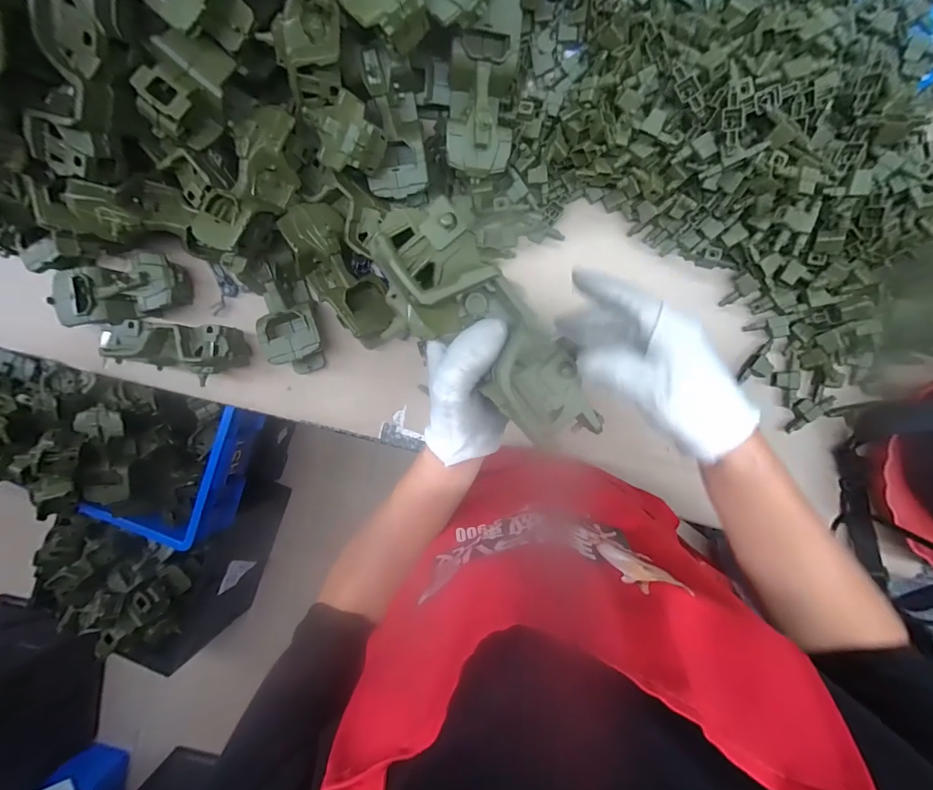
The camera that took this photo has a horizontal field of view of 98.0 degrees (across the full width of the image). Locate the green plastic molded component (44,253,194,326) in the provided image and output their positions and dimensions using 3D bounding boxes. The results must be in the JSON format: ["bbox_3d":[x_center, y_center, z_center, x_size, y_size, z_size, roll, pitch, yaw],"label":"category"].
[{"bbox_3d":[-0.478,-0.145,0.571,0.179,0.058,0.080,-9,90,6],"label":"green plastic molded component"}]

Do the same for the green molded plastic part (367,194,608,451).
[{"bbox_3d":[0.016,-0.036,0.251,0.063,0.037,0.173,-42,101,5],"label":"green molded plastic part"}]

